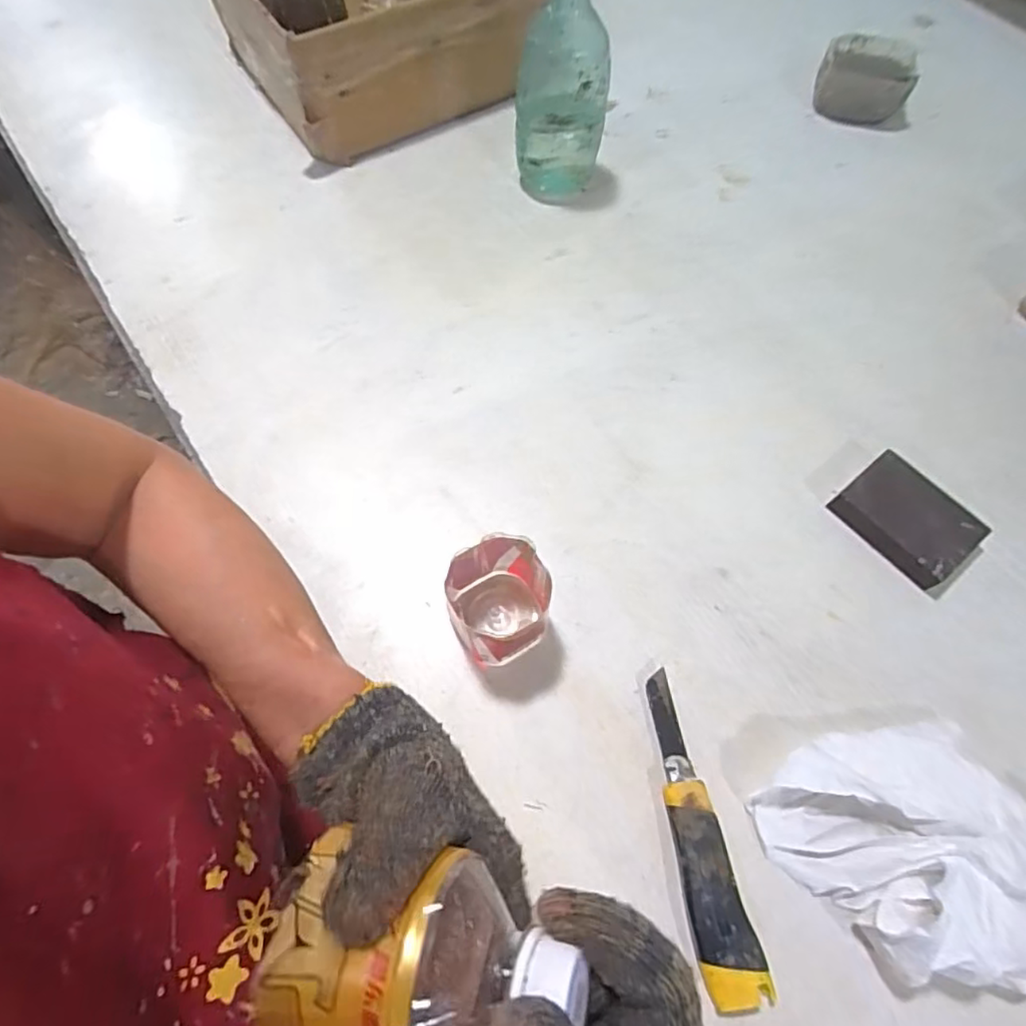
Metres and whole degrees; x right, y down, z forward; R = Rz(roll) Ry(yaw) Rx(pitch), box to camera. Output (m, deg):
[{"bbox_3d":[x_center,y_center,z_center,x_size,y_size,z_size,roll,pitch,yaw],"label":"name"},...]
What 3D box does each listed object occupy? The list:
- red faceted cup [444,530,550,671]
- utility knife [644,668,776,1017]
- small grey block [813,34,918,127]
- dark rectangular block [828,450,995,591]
[{"bbox_3d":[-0.007,0.061,0.433,0.070,0.079,0.069,1,66,-2],"label":"red faceted cup"},{"bbox_3d":[0.118,0.213,0.406,0.037,0.021,0.201,-12,67,-7],"label":"utility knife"},{"bbox_3d":[0.419,-0.517,0.728,0.102,0.051,0.096,21,67,7],"label":"small grey block"},{"bbox_3d":[0.325,0.007,0.502,0.076,0.023,0.101,-38,73,-17],"label":"dark rectangular block"}]

